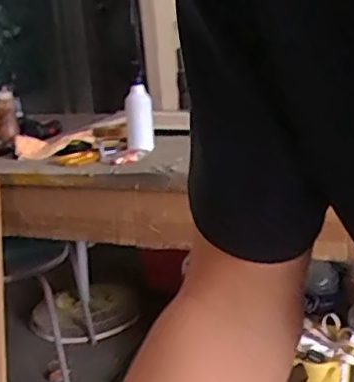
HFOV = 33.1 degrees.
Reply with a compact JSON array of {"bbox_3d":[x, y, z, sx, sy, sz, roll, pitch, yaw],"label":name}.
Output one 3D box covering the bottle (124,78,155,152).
[{"bbox_3d":[-0.101,-0.197,1.601,0.074,0.228,0.071,-4,-15,-3],"label":"bottle"}]

